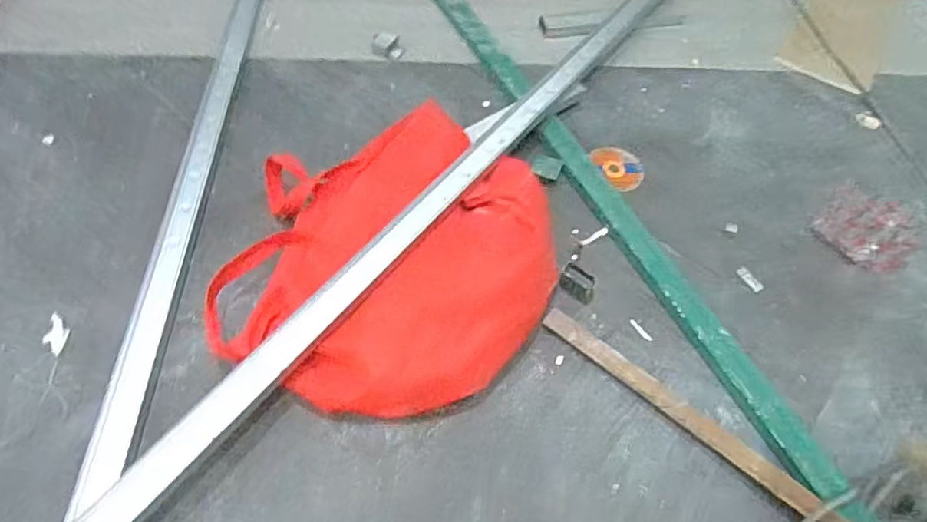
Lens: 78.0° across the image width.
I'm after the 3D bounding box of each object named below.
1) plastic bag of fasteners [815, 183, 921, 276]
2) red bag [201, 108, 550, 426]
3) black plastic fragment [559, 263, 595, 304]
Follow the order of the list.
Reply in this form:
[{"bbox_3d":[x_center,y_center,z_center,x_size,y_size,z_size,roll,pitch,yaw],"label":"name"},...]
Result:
[{"bbox_3d":[0.547,-0.046,0.773,0.118,0.014,0.126,39,63,18],"label":"plastic bag of fasteners"},{"bbox_3d":[-0.071,-0.022,0.660,0.351,0.089,0.380,9,58,1],"label":"red bag"},{"bbox_3d":[0.136,0.027,0.685,0.044,0.019,0.029,33,62,15],"label":"black plastic fragment"}]

